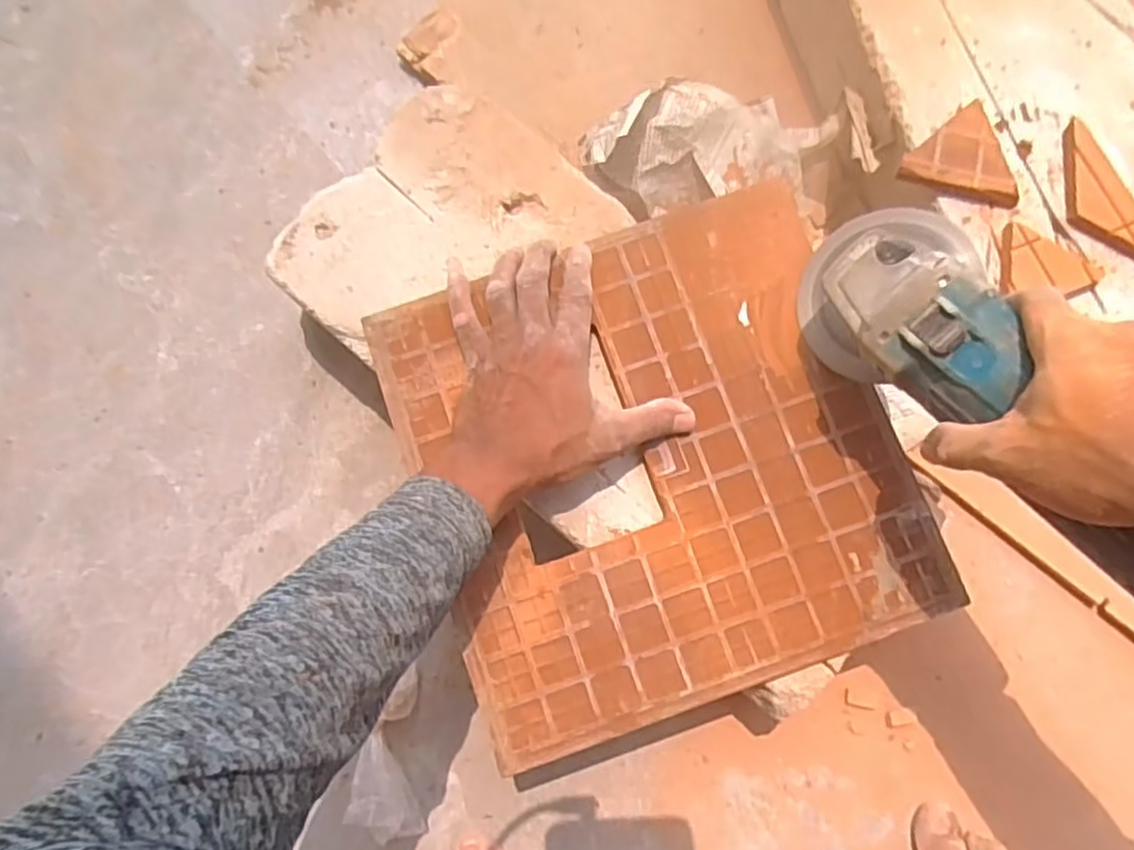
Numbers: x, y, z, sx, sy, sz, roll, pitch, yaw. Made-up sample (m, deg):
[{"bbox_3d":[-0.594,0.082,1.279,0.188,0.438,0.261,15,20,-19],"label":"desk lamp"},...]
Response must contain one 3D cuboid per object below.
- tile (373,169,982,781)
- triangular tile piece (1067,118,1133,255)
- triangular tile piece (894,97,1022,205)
[{"bbox_3d":[0.055,0.021,0.455,0.293,0.013,0.292,-18,78,-3],"label":"tile"},{"bbox_3d":[0.357,-0.149,0.484,0.039,0.014,0.112,-25,78,-2],"label":"triangular tile piece"},{"bbox_3d":[0.271,-0.190,0.494,0.077,0.014,0.069,12,79,6],"label":"triangular tile piece"}]

